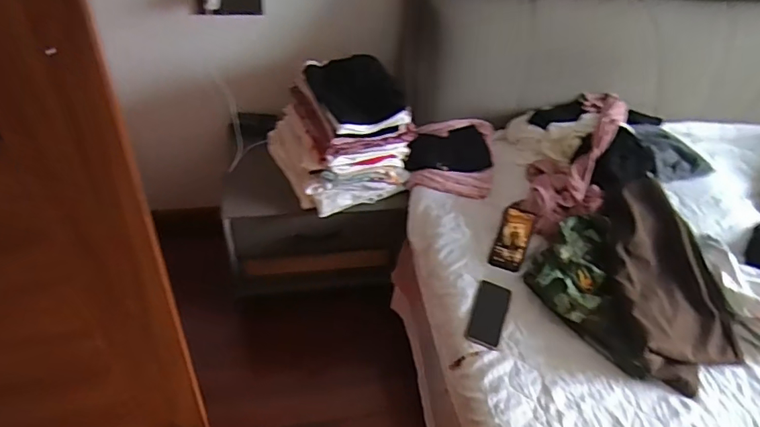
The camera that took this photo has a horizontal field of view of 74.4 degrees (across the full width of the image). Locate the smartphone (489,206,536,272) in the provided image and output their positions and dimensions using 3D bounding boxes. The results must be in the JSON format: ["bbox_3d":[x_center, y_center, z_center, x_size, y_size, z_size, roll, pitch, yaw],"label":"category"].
[{"bbox_3d":[0.327,0.062,1.233,0.076,0.016,0.166,20,69,12],"label":"smartphone"}]

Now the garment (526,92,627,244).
[{"bbox_3d":[0.511,-0.153,1.276,0.189,0.077,0.489,28,69,18],"label":"garment"}]

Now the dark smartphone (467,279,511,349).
[{"bbox_3d":[0.239,0.219,1.096,0.073,0.012,0.159,18,45,10],"label":"dark smartphone"}]

